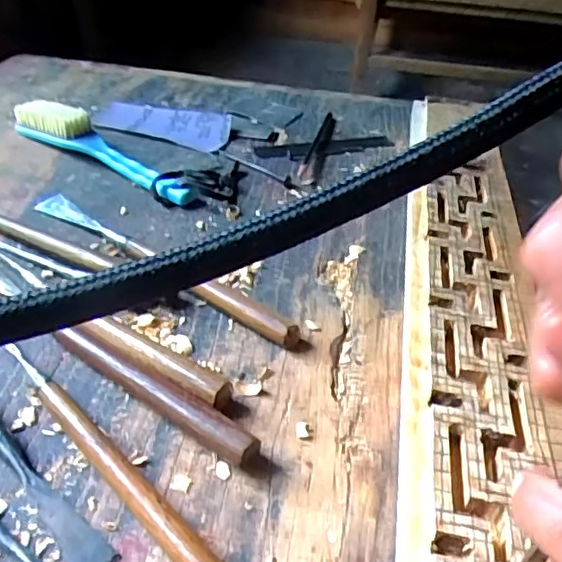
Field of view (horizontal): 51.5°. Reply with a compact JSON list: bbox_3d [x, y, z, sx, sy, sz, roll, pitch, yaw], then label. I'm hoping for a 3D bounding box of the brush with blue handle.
[{"bbox_3d":[-0.169,-0.126,0.540,0.221,0.040,0.024,25,43,24],"label":"brush with blue handle"}]

